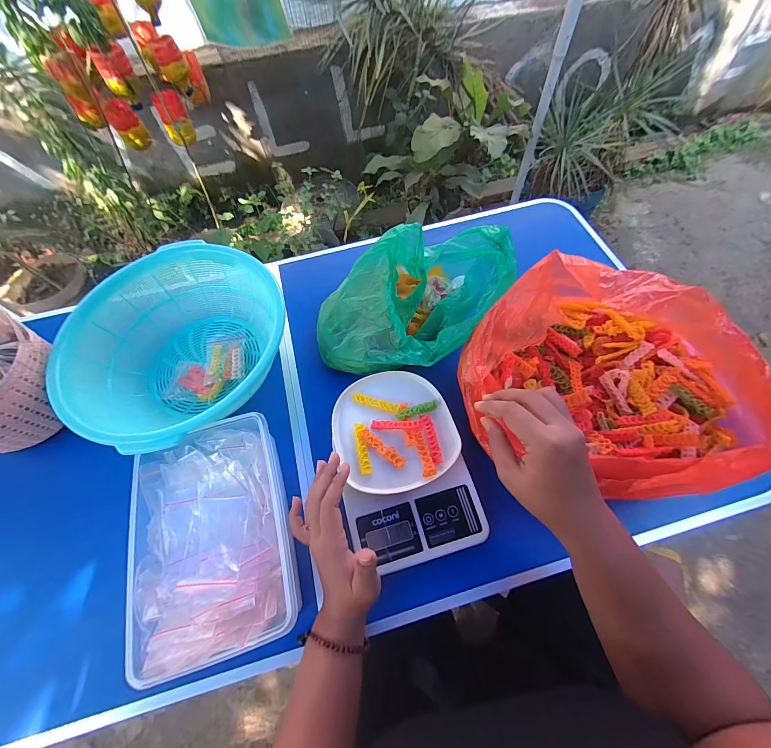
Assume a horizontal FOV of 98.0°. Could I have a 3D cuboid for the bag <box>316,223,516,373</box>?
[{"bbox_3d":[0.035,-0.109,0.471,0.268,0.136,0.181,-24,62,-11],"label":"bag"}]

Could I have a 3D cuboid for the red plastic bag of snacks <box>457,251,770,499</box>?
[{"bbox_3d":[0.254,-0.023,0.360,0.279,0.162,0.222,35,67,20],"label":"red plastic bag of snacks"}]

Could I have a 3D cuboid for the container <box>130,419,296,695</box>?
[{"bbox_3d":[-0.189,0.174,0.376,0.153,0.062,0.230,-16,61,-7],"label":"container"}]

